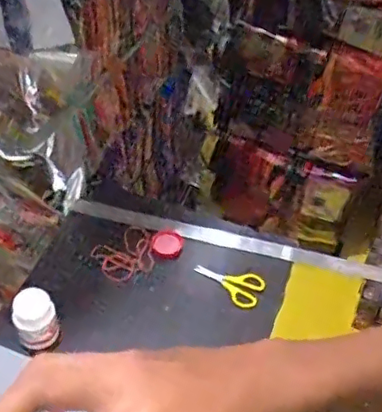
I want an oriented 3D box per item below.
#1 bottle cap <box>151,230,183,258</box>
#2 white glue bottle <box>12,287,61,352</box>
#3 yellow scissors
[{"bbox_3d":[-0.041,0.065,0.992,0.052,0.013,0.046,21,50,17],"label":"bottle cap"},{"bbox_3d":[-0.224,0.163,0.831,0.056,0.071,0.059,1,47,-1],"label":"white glue bottle"},{"bbox_3d":[0.062,0.129,0.949,0.113,0.015,0.058,15,48,12],"label":"yellow scissors"}]

